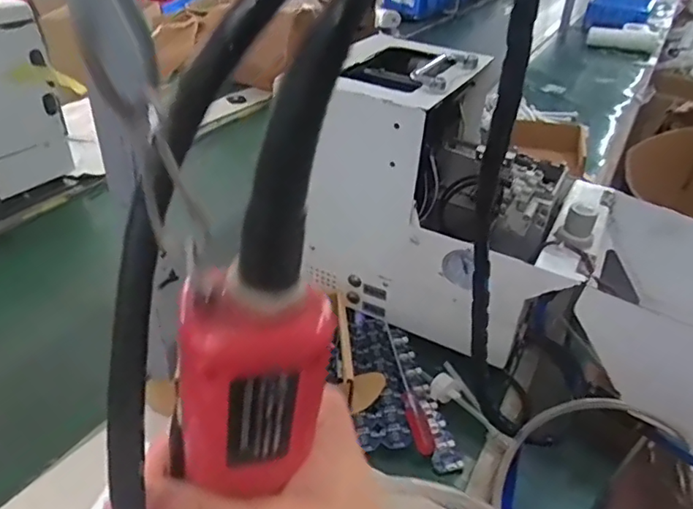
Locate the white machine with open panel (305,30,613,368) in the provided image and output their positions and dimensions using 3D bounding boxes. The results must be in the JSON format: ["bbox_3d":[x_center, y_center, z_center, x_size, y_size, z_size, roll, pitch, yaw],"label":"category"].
[{"bbox_3d":[0.120,-0.061,0.629,0.302,0.271,0.193,19,38,22],"label":"white machine with open panel"}]

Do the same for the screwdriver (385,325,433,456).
[{"bbox_3d":[0.058,0.130,0.571,0.016,0.014,0.162,-5,36,-11],"label":"screwdriver"}]

